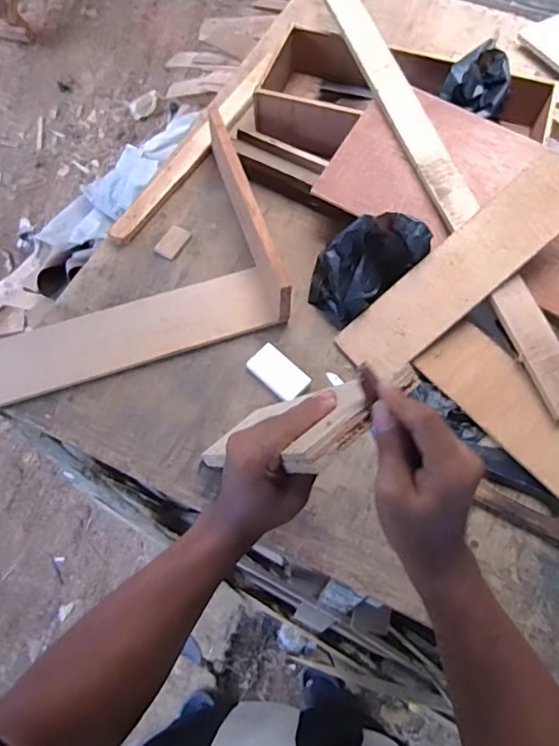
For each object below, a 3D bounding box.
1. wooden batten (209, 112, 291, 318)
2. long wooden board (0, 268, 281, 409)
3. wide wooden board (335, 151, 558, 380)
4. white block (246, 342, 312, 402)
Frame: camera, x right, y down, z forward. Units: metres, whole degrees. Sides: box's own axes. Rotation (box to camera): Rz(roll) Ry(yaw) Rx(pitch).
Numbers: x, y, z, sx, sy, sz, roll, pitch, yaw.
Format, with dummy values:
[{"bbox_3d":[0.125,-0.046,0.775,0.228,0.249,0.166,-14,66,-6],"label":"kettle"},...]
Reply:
[{"bbox_3d":[-0.061,-0.301,0.931,0.029,0.117,0.435,-16,63,-8],"label":"wooden batten"},{"bbox_3d":[-0.363,-0.030,0.858,0.730,0.019,0.118,-18,67,-8],"label":"long wooden board"},{"bbox_3d":[0.300,-0.168,0.833,0.453,0.020,0.117,-41,70,9],"label":"wide wooden board"},{"bbox_3d":[-0.001,-0.001,0.854,0.061,0.010,0.104,-42,72,-17],"label":"white block"}]

